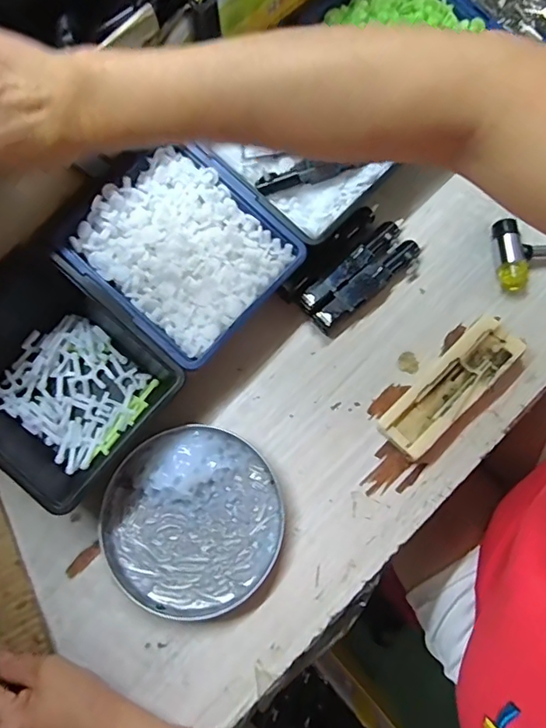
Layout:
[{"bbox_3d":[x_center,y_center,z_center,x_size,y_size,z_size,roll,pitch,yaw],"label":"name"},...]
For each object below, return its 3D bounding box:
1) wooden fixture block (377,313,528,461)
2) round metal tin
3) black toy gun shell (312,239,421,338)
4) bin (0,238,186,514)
[{"bbox_3d":[0.151,0.019,0.421,0.138,0.025,0.045,-43,77,-10],"label":"wooden fixture block"},{"bbox_3d":[-0.065,0.126,0.402,0.140,0.017,0.143,0,74,1],"label":"round metal tin"},{"bbox_3d":[0.087,-0.074,0.454,0.121,0.019,0.025,-43,77,-10],"label":"black toy gun shell"},{"bbox_3d":[-0.178,0.009,0.408,0.169,0.074,0.144,40,78,12],"label":"bin"}]

